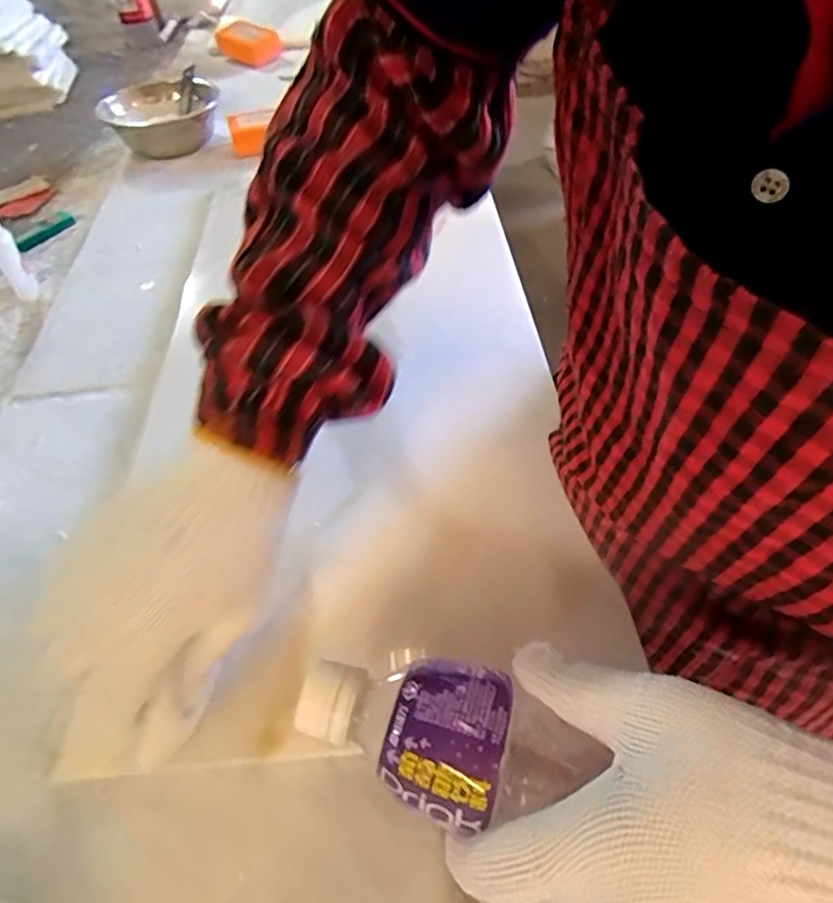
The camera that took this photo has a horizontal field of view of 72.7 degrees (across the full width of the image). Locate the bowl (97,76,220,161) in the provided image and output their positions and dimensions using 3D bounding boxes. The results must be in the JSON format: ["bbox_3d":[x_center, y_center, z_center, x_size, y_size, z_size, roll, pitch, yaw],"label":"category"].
[{"bbox_3d":[-0.324,-0.430,0.727,0.136,0.057,0.136,-1,53,2],"label":"bowl"}]

